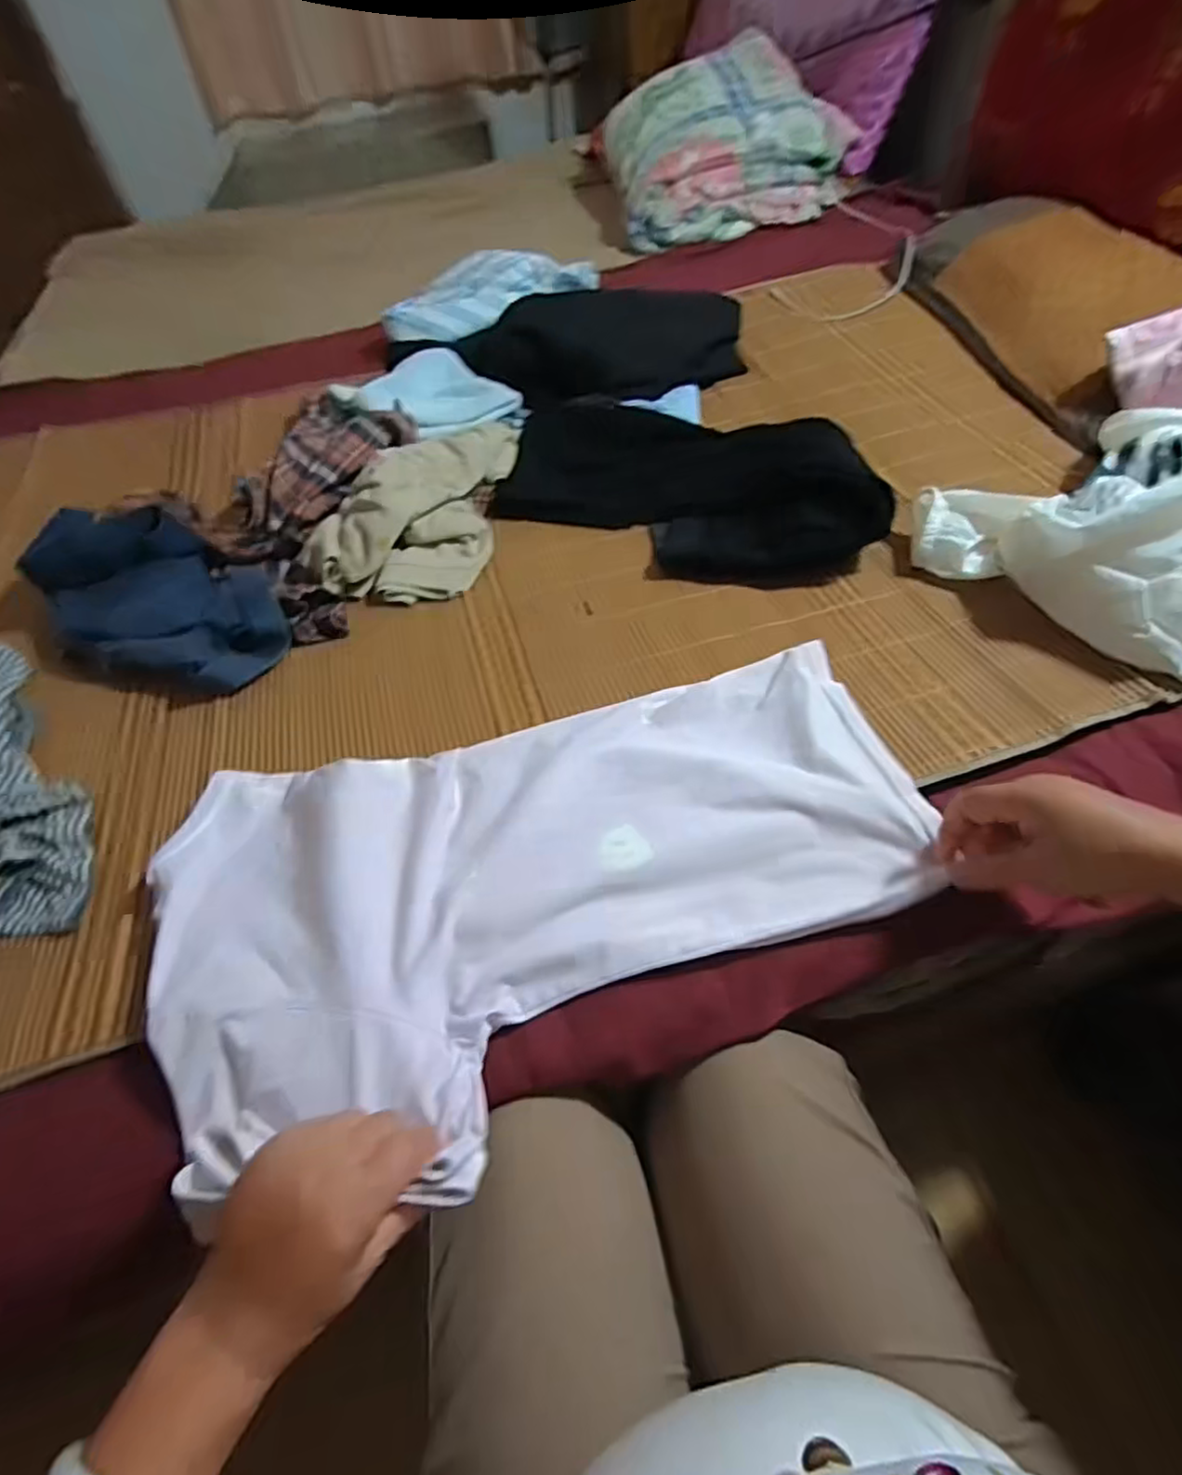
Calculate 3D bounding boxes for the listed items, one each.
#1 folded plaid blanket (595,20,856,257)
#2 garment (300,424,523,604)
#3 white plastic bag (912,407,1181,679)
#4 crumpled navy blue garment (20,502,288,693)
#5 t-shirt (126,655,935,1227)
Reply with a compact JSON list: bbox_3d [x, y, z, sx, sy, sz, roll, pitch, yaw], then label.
[{"bbox_3d":[0.288,-1.207,1.318,0.490,0.197,0.387,-10,53,-1],"label":"folded plaid blanket"},{"bbox_3d":[-0.206,-0.289,0.770,0.186,0.076,0.311,5,54,8],"label":"garment"},{"bbox_3d":[0.535,-0.193,0.590,0.272,0.115,0.387,-33,57,-17],"label":"white plastic bag"},{"bbox_3d":[-0.457,-0.148,0.676,0.290,0.069,0.179,31,62,24],"label":"crumpled navy blue garment"},{"bbox_3d":[-0.022,0.099,0.483,0.550,0.034,0.302,-17,54,-9],"label":"t-shirt"}]

